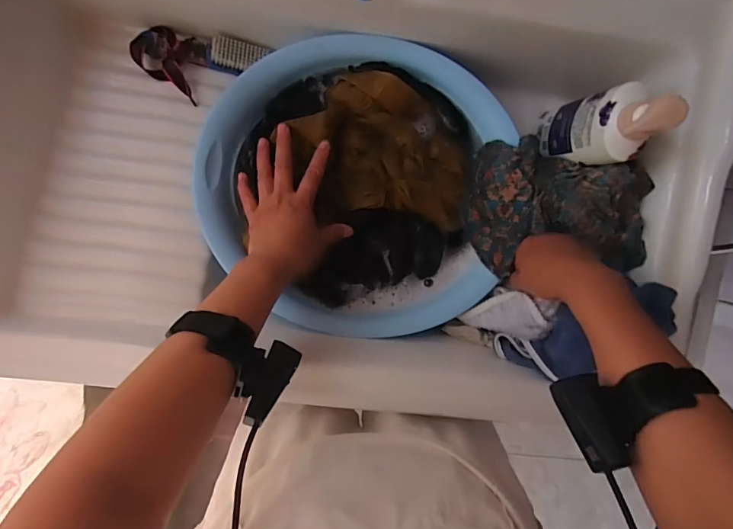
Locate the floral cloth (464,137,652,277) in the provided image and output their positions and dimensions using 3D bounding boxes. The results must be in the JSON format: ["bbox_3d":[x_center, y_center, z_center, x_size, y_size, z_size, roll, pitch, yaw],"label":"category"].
[{"bbox_3d":[0.226,-0.068,0.505,0.189,0.088,0.147,5,97,-4],"label":"floral cloth"}]

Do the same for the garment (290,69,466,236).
[{"bbox_3d":[0.023,-0.139,0.516,0.212,0.038,0.168,6,97,-4],"label":"garment"}]

